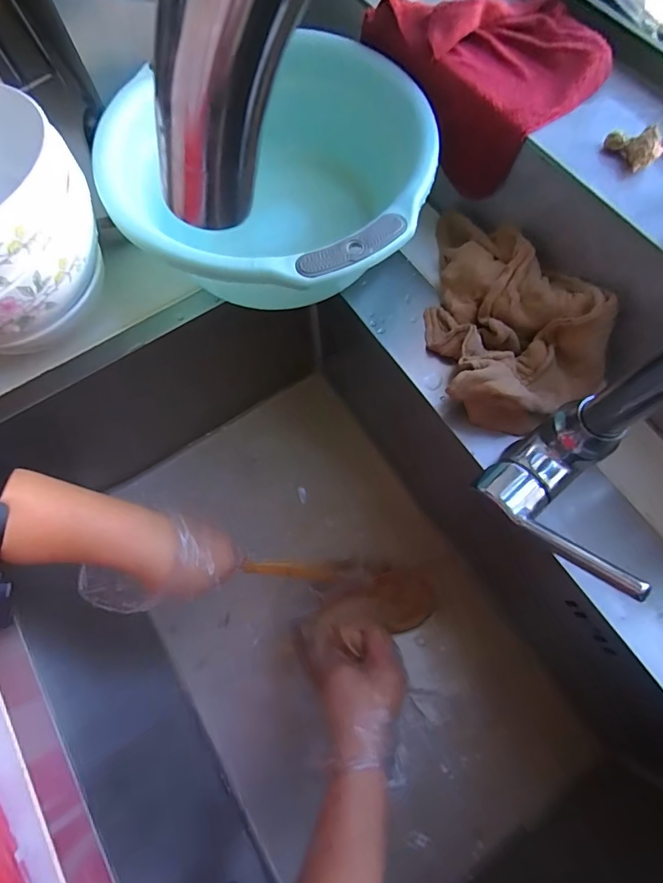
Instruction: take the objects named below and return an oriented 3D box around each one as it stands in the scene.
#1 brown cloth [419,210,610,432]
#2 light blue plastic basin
[{"bbox_3d":[0.141,-0.112,0.353,0.112,0.068,0.202,-4,70,1],"label":"brown cloth"},{"bbox_3d":[-0.033,-0.205,0.377,0.235,0.097,0.232,-1,70,2],"label":"light blue plastic basin"}]

